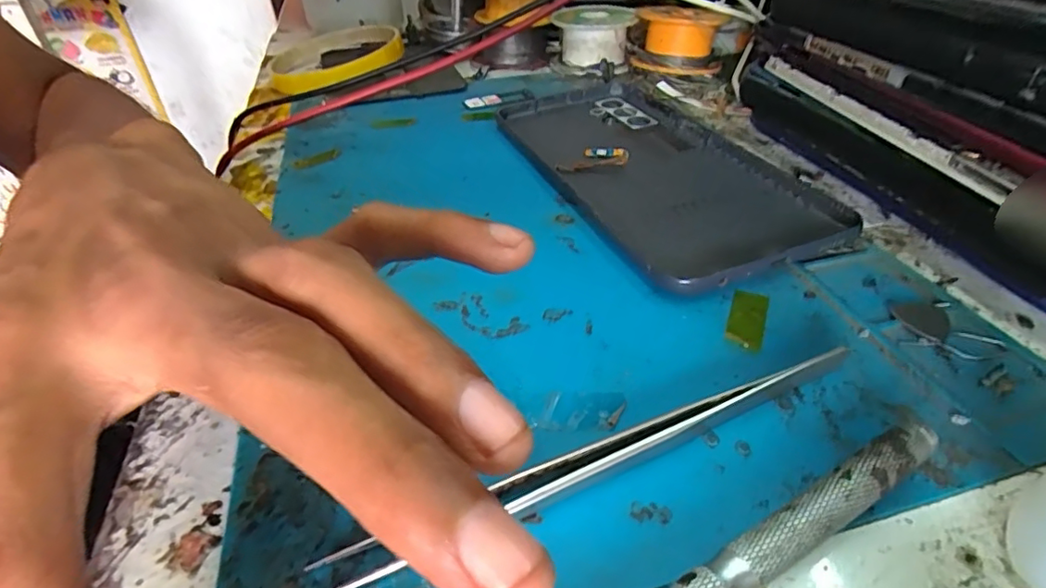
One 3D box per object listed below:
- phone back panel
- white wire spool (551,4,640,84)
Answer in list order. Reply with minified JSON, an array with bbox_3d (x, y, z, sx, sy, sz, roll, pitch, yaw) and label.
[{"bbox_3d":[0.048,-0.055,0.238,0.076,0.008,0.168,-16,40,-16],"label":"phone back panel"},{"bbox_3d":[0.042,-0.156,0.346,0.049,0.029,0.056,3,39,7],"label":"white wire spool"}]

